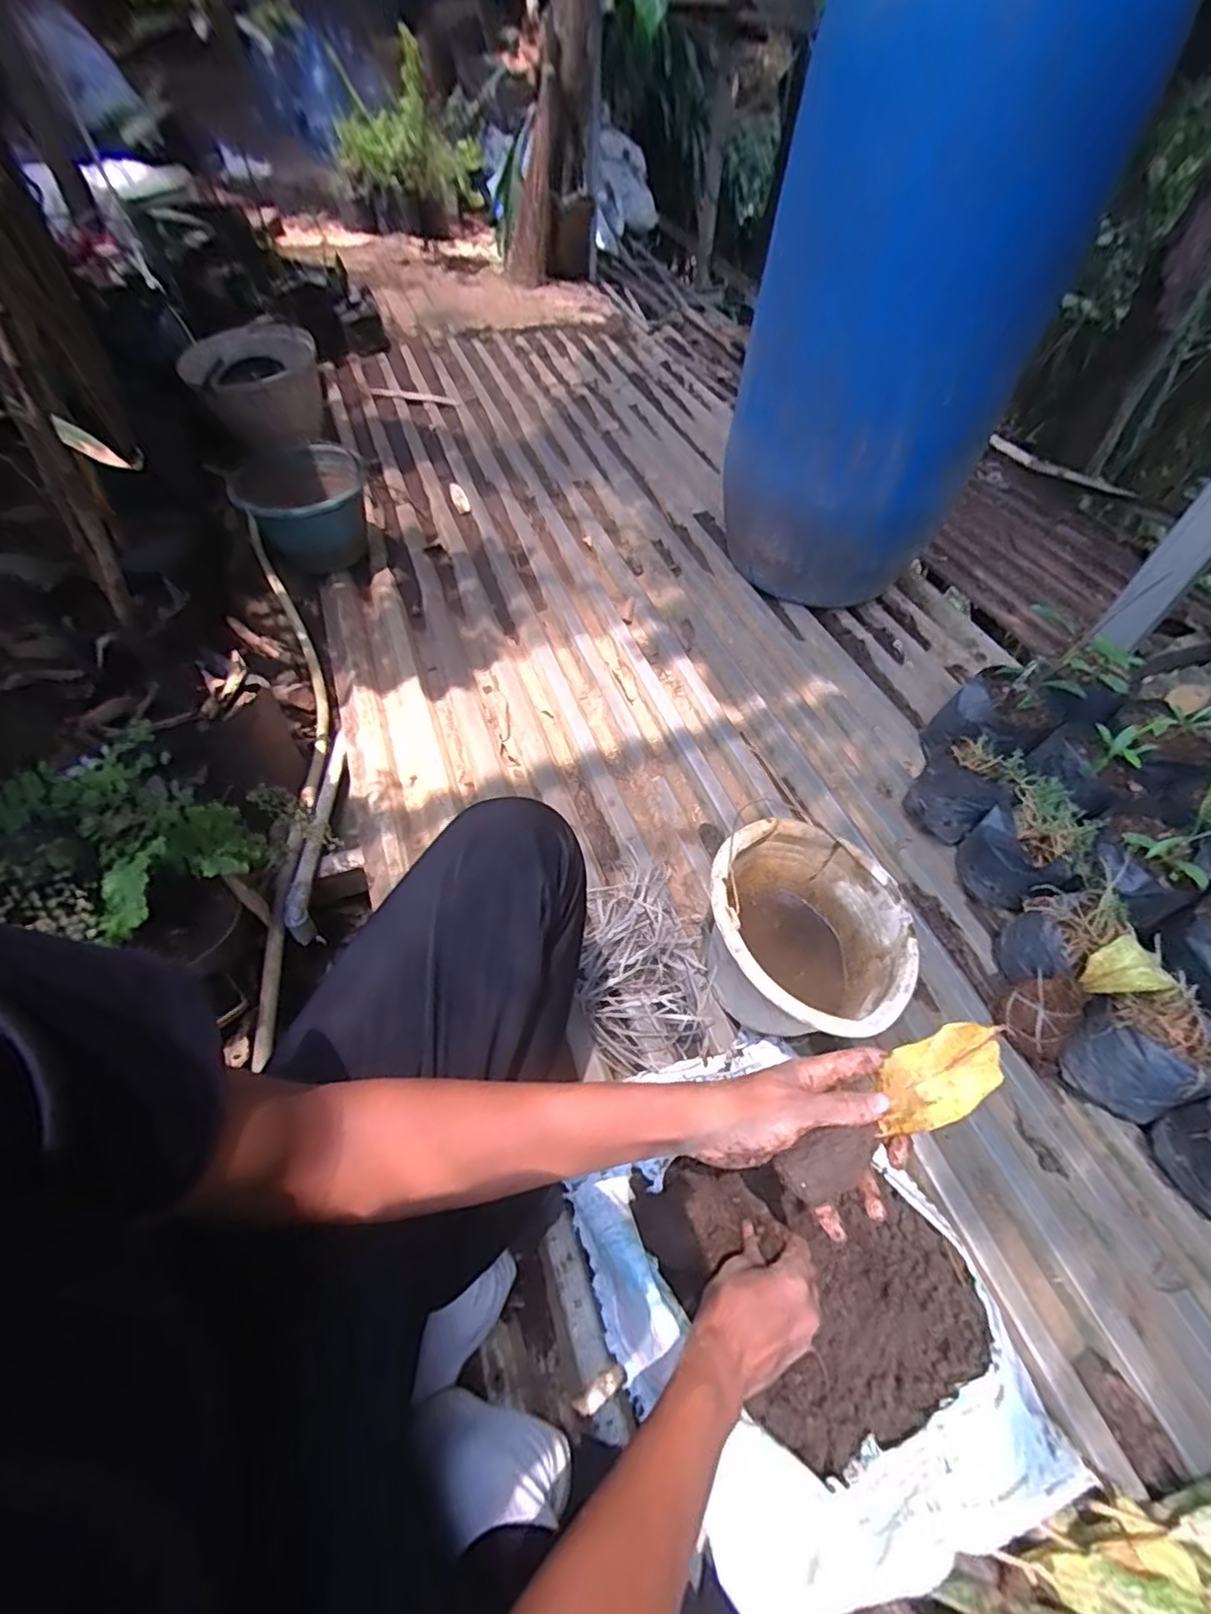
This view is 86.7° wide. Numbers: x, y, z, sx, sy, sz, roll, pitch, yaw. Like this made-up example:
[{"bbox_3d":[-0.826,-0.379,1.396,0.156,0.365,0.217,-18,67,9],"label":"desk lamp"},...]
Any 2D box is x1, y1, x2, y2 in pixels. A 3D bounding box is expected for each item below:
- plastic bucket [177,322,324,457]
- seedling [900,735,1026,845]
[{"bbox_3d":[-0.765,-0.909,1.434,0.265,0.220,0.289,-14,57,-12],"label":"plastic bucket"},{"bbox_3d":[0.534,-0.022,0.976,0.115,0.141,0.095,39,60,23],"label":"seedling"}]

